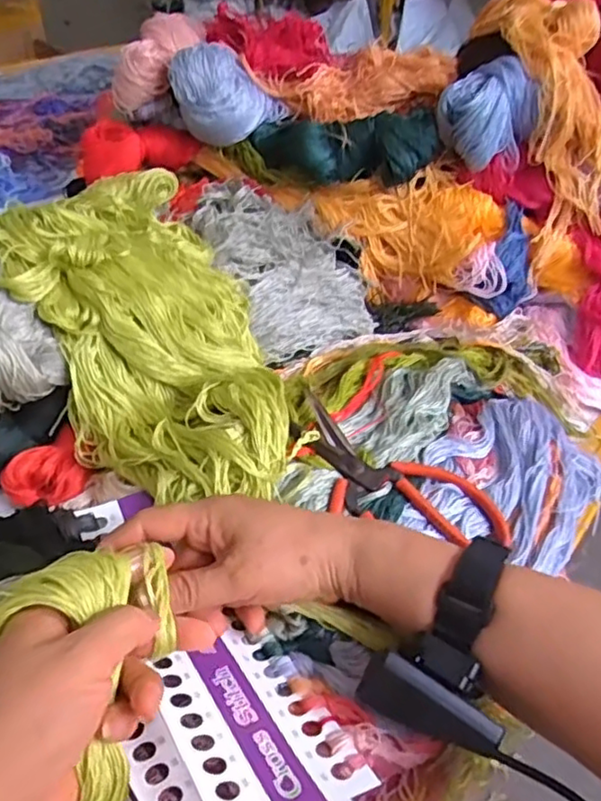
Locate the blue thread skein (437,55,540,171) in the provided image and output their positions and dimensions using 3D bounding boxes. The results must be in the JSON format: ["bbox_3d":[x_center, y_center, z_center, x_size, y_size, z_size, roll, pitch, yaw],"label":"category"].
[{"bbox_3d":[0.189,-0.294,0.655,0.060,0.086,0.079,-25,52,-29],"label":"blue thread skein"}]

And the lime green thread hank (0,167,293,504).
[{"bbox_3d":[-0.111,-0.058,0.519,0.182,0.099,0.350,-25,52,-30],"label":"lime green thread hank"}]

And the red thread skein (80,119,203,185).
[{"bbox_3d":[-0.188,-0.291,0.743,0.131,0.046,0.060,-16,48,-23],"label":"red thread skein"}]

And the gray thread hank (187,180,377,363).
[{"bbox_3d":[-0.025,-0.143,0.649,0.141,0.079,0.190,-20,50,-26],"label":"gray thread hank"}]

